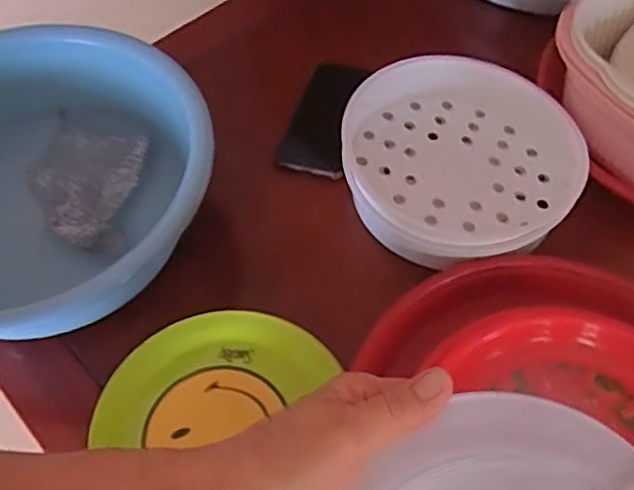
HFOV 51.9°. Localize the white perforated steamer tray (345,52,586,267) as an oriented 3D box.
[{"bbox_3d":[0.139,-0.087,0.624,0.216,0.055,0.234,24,61,16],"label":"white perforated steamer tray"}]

